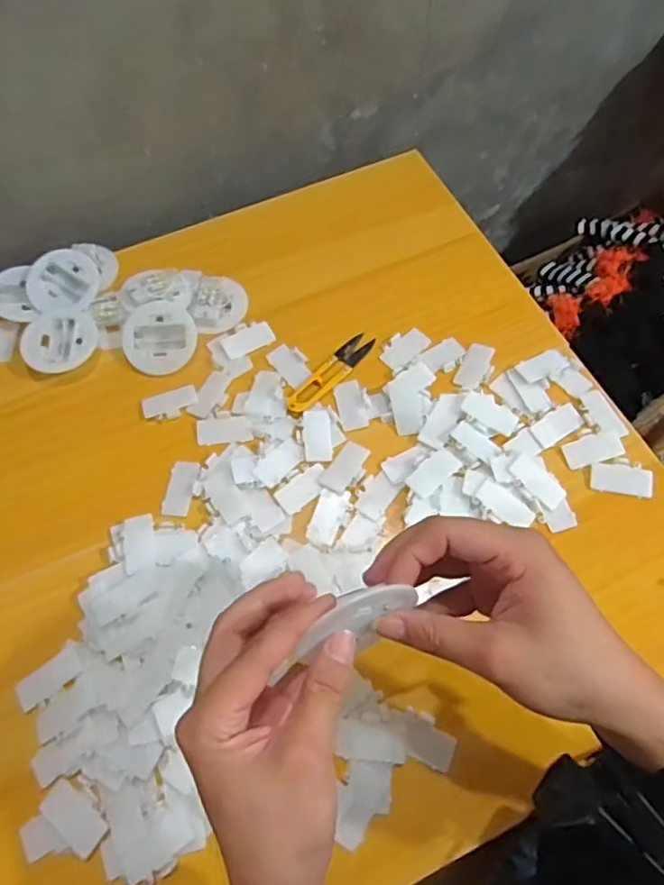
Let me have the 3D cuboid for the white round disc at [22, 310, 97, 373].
[{"bbox_3d":[-0.250,-0.093,0.545,0.065,0.008,0.061,2,67,-4],"label":"white round disc"}]

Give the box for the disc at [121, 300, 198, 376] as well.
[{"bbox_3d":[-0.159,-0.097,0.546,0.067,0.008,0.070,-1,82,5],"label":"disc"}]

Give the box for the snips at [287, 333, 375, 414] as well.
[{"bbox_3d":[0.000,-0.063,0.535,0.024,0.004,0.104,37,69,18],"label":"snips"}]

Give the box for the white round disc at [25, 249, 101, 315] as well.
[{"bbox_3d":[-0.254,-0.151,0.559,0.064,0.015,0.073,-32,67,-15],"label":"white round disc"}]

